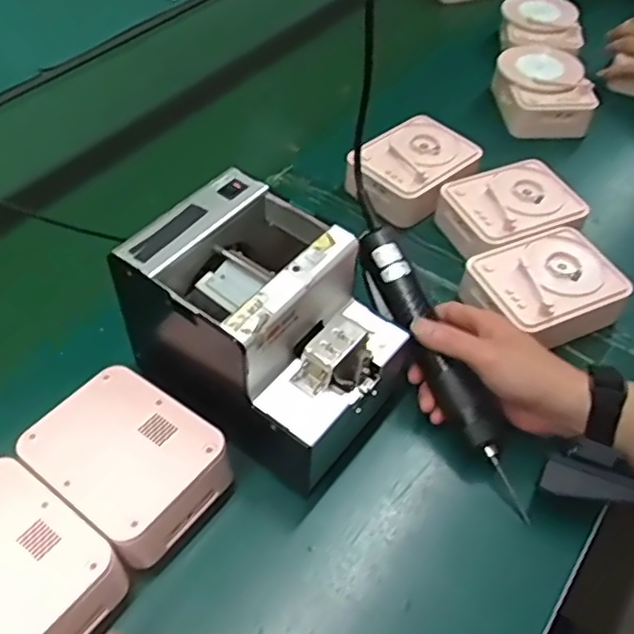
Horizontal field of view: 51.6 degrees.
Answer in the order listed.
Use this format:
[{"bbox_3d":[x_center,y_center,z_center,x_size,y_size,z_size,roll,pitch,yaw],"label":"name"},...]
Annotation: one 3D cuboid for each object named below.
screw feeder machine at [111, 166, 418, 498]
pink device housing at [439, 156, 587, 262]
[{"bbox_3d":[-0.036,0.009,0.493,0.166,0.150,0.132,35,58,27],"label":"screw feeder machine"},{"bbox_3d":[0.195,-0.110,0.667,0.124,0.044,0.102,-17,51,-13],"label":"pink device housing"}]

